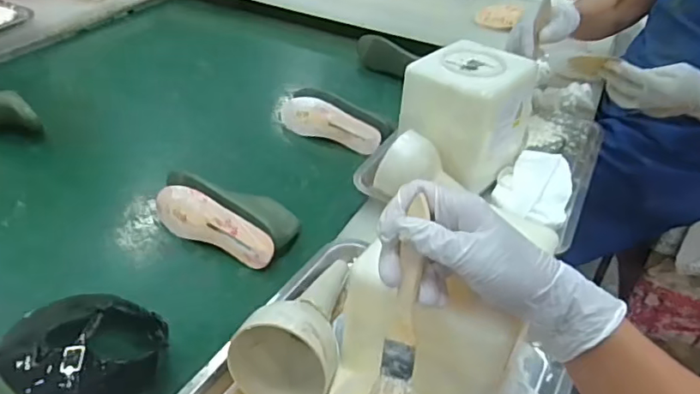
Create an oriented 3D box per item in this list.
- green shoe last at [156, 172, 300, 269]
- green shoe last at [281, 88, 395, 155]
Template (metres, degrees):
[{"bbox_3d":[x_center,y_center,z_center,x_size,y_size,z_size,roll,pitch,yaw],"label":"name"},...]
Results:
[{"bbox_3d":[-0.167,0.019,0.741,0.199,0.059,0.097,20,39,19],"label":"green shoe last"},{"bbox_3d":[-0.026,-0.128,0.955,0.200,0.067,0.061,24,41,24],"label":"green shoe last"}]

